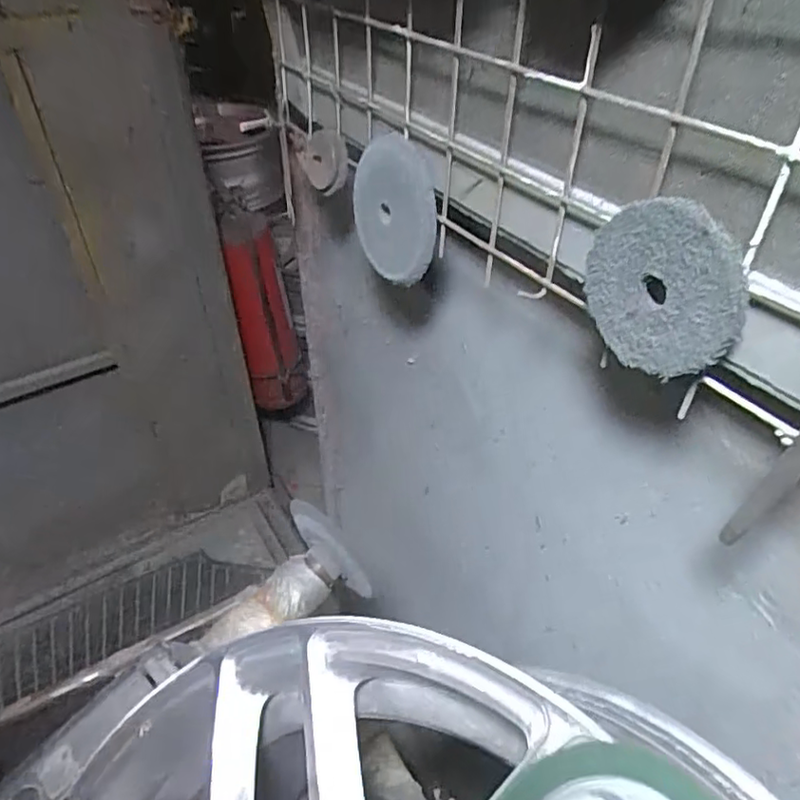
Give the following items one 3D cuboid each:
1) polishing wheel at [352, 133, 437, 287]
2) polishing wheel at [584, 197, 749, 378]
[{"bbox_3d":[-0.005,-0.150,0.481,0.010,0.094,0.111,-11,70,-38],"label":"polishing wheel"},{"bbox_3d":[0.126,-0.054,0.298,0.012,0.081,0.083,-25,47,-27],"label":"polishing wheel"}]

